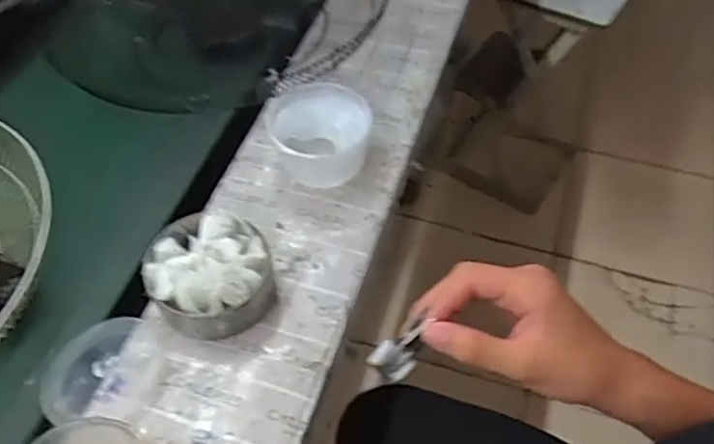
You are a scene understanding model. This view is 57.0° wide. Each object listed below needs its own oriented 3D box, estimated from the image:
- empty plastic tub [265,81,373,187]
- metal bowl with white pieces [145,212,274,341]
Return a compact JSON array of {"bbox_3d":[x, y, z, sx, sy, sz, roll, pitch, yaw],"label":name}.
[{"bbox_3d":[-0.043,-0.100,0.753,0.114,0.056,0.116,0,52,0],"label":"empty plastic tub"},{"bbox_3d":[-0.144,0.048,0.641,0.116,0.077,0.118,0,52,0],"label":"metal bowl with white pieces"}]

